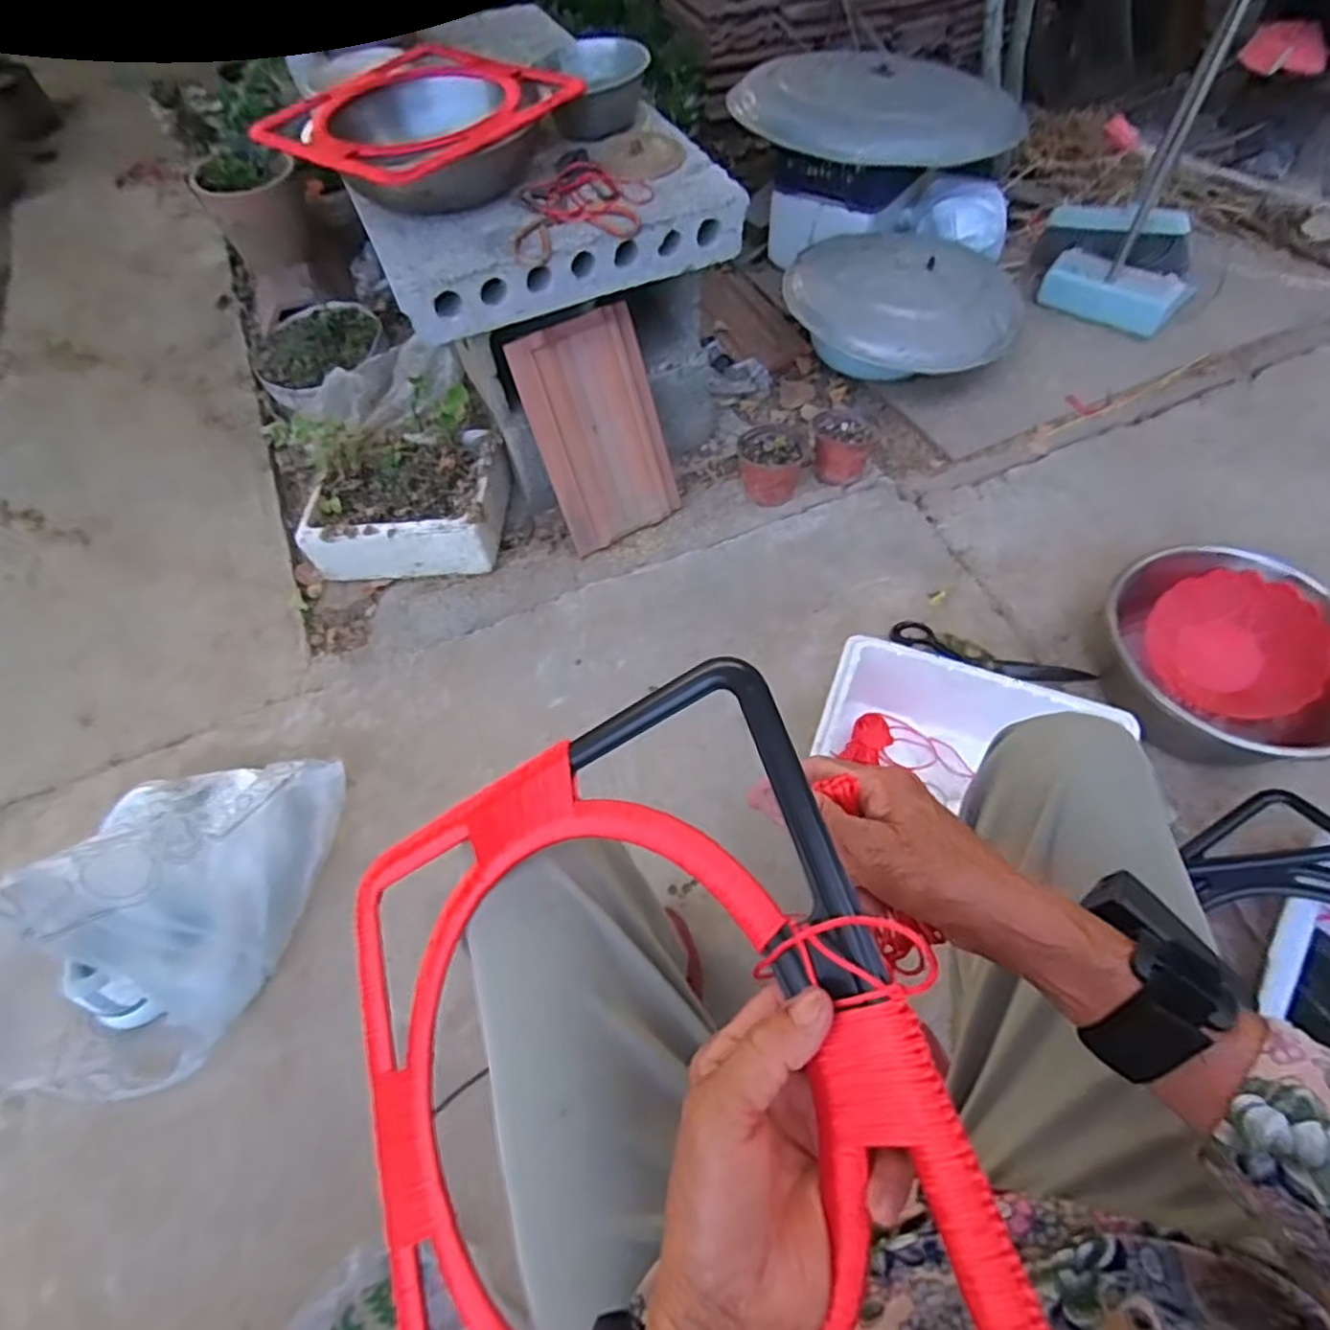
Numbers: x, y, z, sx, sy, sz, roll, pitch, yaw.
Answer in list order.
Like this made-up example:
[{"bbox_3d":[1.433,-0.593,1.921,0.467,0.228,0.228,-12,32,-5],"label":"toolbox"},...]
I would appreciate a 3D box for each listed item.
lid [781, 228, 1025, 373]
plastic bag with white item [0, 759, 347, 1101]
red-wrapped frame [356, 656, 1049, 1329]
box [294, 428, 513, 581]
[{"bbox_3d":[0.465,-0.742,1.341,0.413,0.098,0.434,-1,60,2],"label":"lid"},{"bbox_3d":[-0.560,0.241,0.725,0.259,0.246,0.373,6,60,6],"label":"plastic bag with white item"},{"bbox_3d":[-0.035,0.203,0.327,0.329,0.017,0.327,-32,61,24],"label":"red-wrapped frame"},{"bbox_3d":[-0.436,-0.290,1.174,0.307,0.115,0.260,-2,58,1],"label":"box"}]

